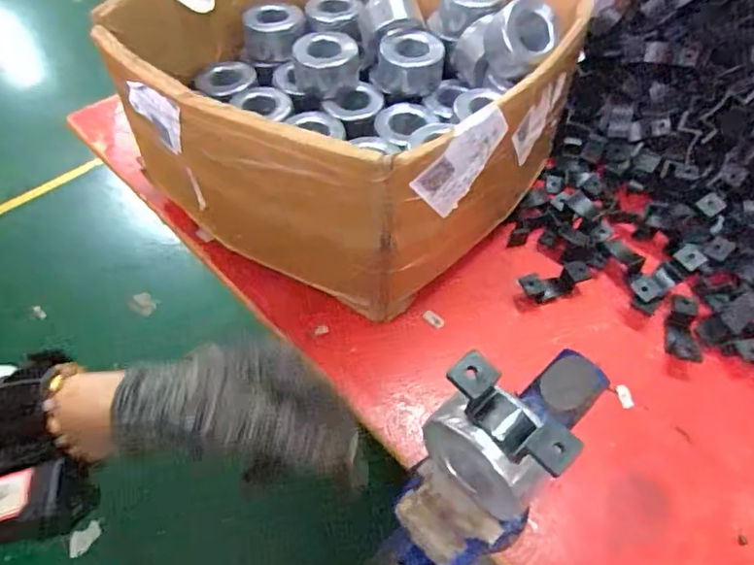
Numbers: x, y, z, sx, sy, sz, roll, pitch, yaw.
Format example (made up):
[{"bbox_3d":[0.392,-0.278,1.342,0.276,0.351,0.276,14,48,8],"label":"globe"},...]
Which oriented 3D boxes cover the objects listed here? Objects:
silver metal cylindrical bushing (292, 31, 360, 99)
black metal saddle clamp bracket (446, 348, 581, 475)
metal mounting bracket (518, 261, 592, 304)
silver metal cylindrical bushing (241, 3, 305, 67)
[{"bbox_3d":[-0.049,-0.215,0.534,0.058,0.041,0.054,0,54,0],"label":"silver metal cylindrical bushing"},{"bbox_3d":[0.061,0.062,0.249,0.063,0.023,0.021,38,62,24],"label":"black metal saddle clamp bracket"},{"bbox_3d":[0.157,0.002,0.485,0.064,0.025,0.019,-18,56,-13],"label":"metal mounting bracket"},{"bbox_3d":[-0.107,-0.262,0.570,0.063,0.039,0.059,0,54,0],"label":"silver metal cylindrical bushing"}]

